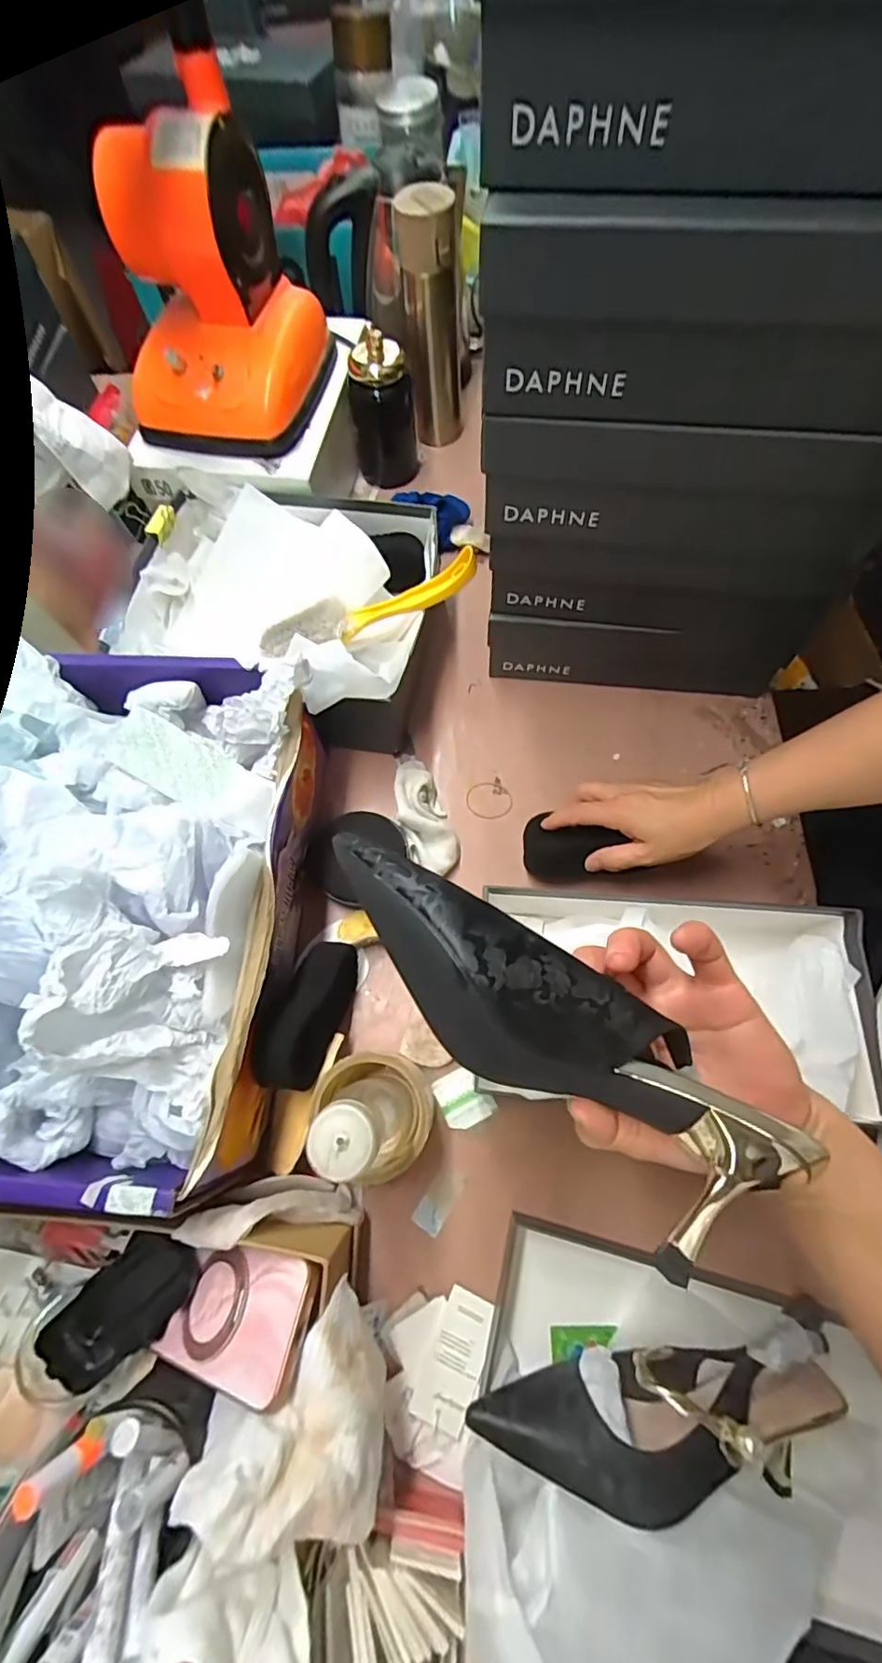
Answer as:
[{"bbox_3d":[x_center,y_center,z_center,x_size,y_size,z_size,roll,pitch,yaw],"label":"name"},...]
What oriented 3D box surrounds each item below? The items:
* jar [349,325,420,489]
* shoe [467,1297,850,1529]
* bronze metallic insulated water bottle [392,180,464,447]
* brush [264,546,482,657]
[{"bbox_3d":[-0.077,-0.531,0.713,0.071,0.155,0.082,-5,68,0],"label":"jar"},{"bbox_3d":[0.149,0.392,0.366,0.238,0.069,0.096,-14,69,-4],"label":"shoe"},{"bbox_3d":[-0.010,-0.603,0.681,0.063,0.253,0.061,10,69,6],"label":"bronze metallic insulated water bottle"},{"bbox_3d":[-0.072,-0.218,0.550,0.219,0.050,0.043,-14,69,-4],"label":"brush"}]

